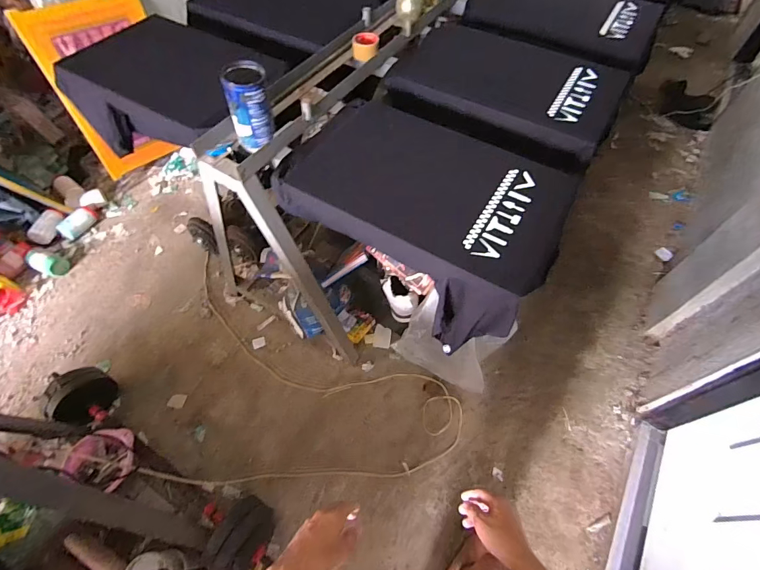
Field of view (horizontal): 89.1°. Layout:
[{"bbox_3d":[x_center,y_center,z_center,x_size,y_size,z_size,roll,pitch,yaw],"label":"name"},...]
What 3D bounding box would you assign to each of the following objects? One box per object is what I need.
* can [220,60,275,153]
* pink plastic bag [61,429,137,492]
[{"bbox_3d":[-0.321,-0.438,0.958,0.106,0.179,0.112,0,57,0],"label":"can"},{"bbox_3d":[-0.963,0.606,1.336,0.251,0.093,0.216,12,58,7],"label":"pink plastic bag"}]

